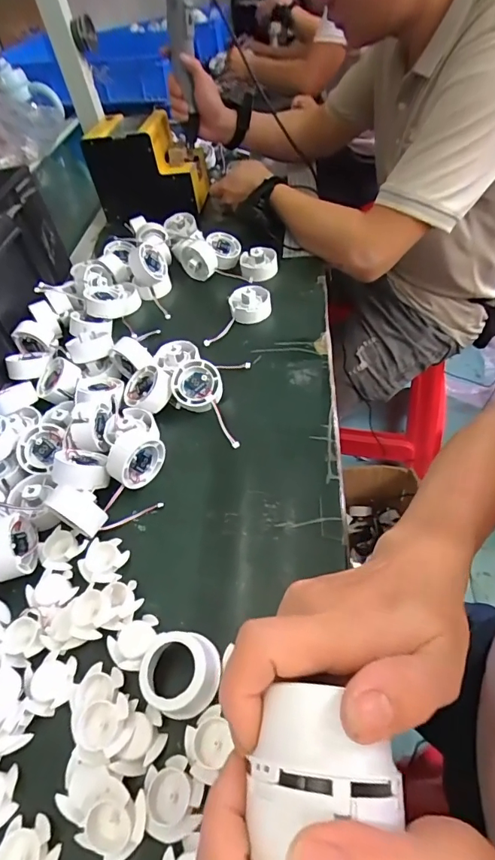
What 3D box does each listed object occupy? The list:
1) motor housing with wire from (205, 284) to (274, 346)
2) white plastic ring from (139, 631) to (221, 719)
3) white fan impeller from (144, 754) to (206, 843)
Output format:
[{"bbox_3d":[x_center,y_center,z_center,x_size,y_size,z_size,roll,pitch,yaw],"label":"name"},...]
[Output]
[{"bbox_3d":[-0.019,-0.157,0.594,0.112,0.035,0.046,-28,51,-15],"label":"motor housing with wire"},{"bbox_3d":[-0.046,0.170,0.312,0.053,0.026,0.048,-18,48,-5],"label":"white plastic ring"},{"bbox_3d":[-0.045,0.226,0.276,0.036,0.010,0.040,-13,48,-1],"label":"white fan impeller"}]

